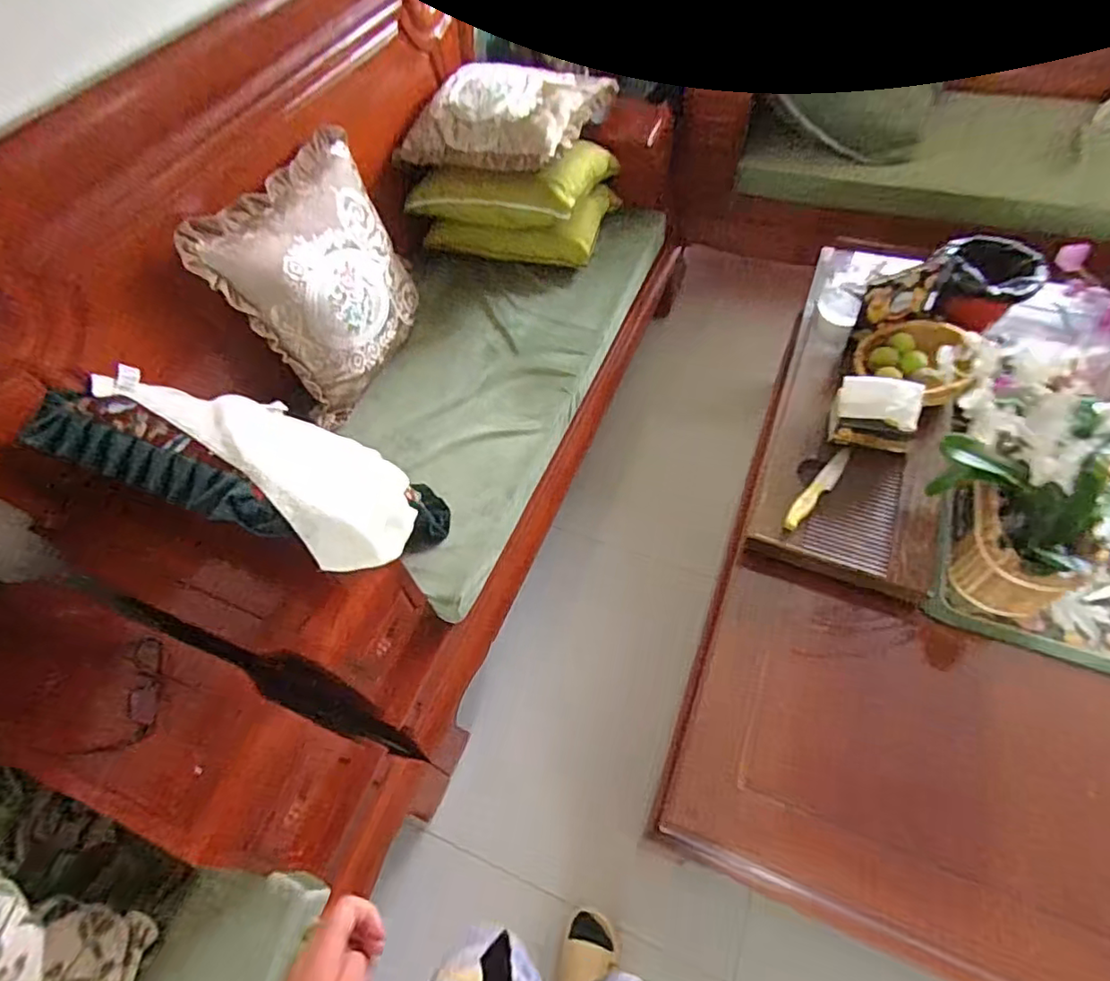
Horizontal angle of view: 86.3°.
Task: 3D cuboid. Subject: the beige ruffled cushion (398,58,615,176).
[{"bbox_3d":[-0.121,-0.961,1.472,0.414,0.127,0.417,13,59,13],"label":"beige ruffled cushion"}]

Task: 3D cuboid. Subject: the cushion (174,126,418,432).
[{"bbox_3d":[-0.493,-0.457,1.268,0.140,0.440,0.492,1,53,37],"label":"cushion"}]

